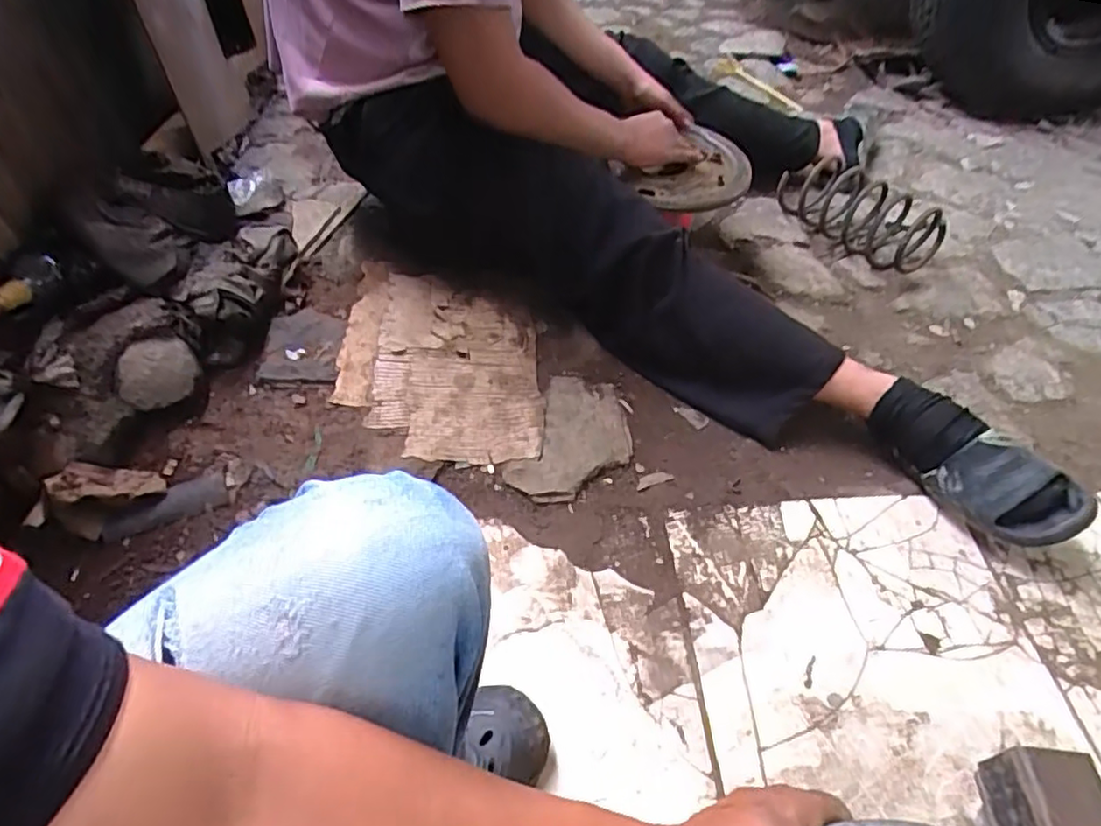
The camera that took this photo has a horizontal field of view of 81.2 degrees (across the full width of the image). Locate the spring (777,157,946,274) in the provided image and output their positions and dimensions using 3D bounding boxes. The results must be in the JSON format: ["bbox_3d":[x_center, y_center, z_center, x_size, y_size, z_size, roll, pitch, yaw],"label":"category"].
[{"bbox_3d":[0.594,-0.392,1.250,0.116,0.121,0.321,-30,56,-24],"label":"spring"}]

